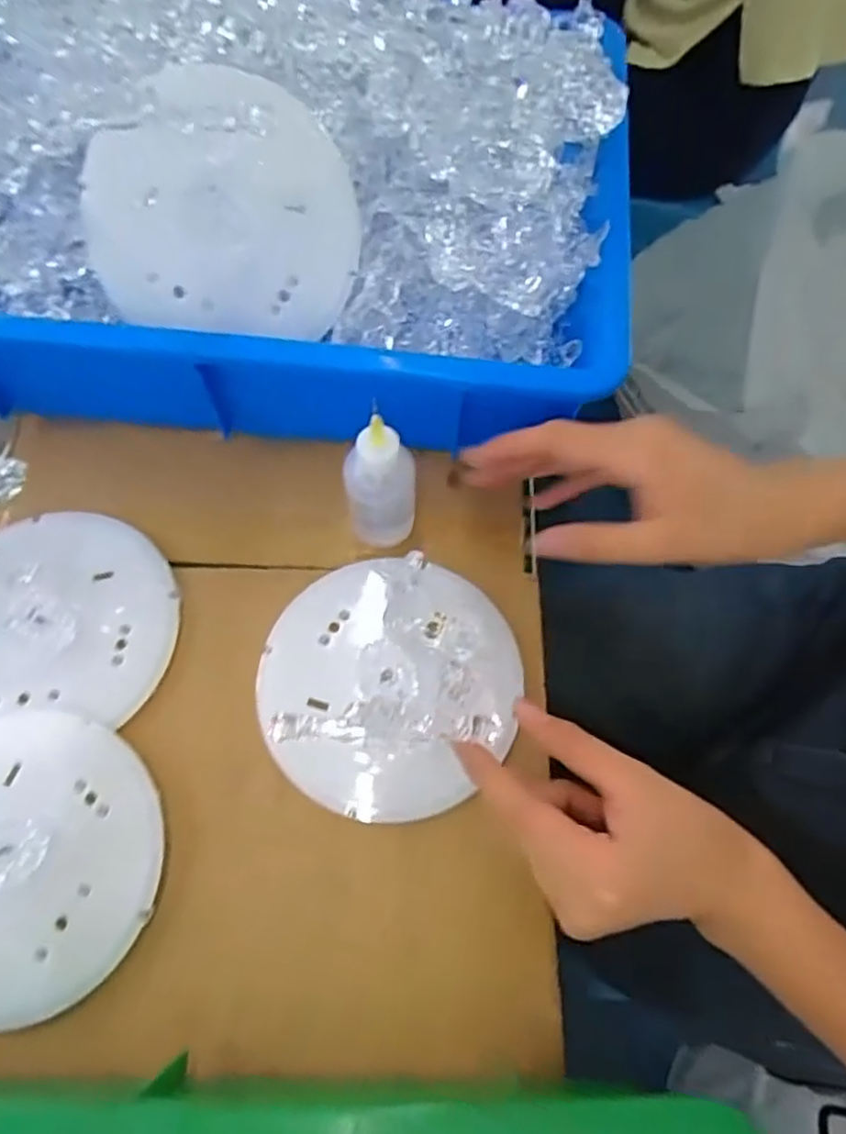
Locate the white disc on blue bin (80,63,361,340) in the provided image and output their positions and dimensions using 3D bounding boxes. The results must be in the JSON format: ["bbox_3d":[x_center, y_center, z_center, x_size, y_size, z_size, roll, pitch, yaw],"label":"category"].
[{"bbox_3d":[-0.098,-0.168,0.333,0.129,0.108,0.020,5,31,-2],"label":"white disc on blue bin"}]

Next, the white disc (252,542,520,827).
[{"bbox_3d":[-0.017,0.055,0.348,0.125,0.019,0.125,0,67,0],"label":"white disc"}]

